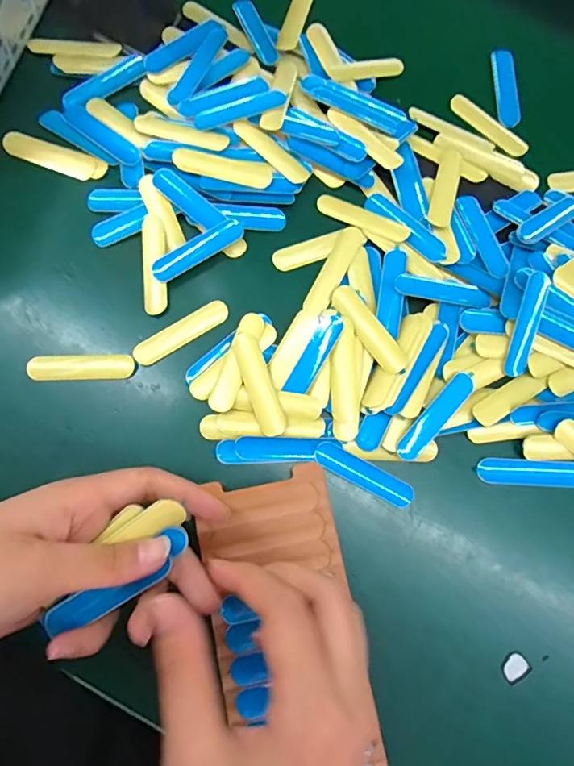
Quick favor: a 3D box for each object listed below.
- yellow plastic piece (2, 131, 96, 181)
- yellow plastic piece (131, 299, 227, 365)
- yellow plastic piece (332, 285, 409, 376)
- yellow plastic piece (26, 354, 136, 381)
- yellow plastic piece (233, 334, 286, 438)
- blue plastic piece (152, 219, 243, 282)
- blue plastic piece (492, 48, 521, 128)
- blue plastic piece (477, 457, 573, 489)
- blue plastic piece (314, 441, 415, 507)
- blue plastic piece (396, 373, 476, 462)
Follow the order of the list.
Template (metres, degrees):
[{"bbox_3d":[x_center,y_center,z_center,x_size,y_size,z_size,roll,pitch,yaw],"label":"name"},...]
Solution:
[{"bbox_3d":[-0.154,-0.150,0.316,0.061,0.009,0.016,20,80,3],"label":"yellow plastic piece"},{"bbox_3d":[-0.065,-0.031,0.295,0.062,0.004,0.016,-33,82,-7],"label":"yellow plastic piece"},{"bbox_3d":[0.050,-0.032,0.290,0.016,0.011,0.064,-31,82,-7],"label":"yellow plastic piece"},{"bbox_3d":[-0.124,-0.010,0.290,0.062,0.005,0.014,-2,79,-2],"label":"yellow plastic piece"},{"bbox_3d":[-0.017,0.001,0.288,0.016,0.004,0.063,-19,80,-4],"label":"yellow plastic piece"},{"bbox_3d":[-0.056,-0.083,0.300,0.061,0.006,0.015,-34,82,-7],"label":"blue plastic piece"},{"bbox_3d":[0.157,-0.213,0.346,0.016,0.006,0.060,-2,79,-2],"label":"blue plastic piece"},{"bbox_3d":[0.145,0.053,0.285,0.061,0.004,0.016,3,79,-1],"label":"blue plastic piece"},{"bbox_3d":[0.045,0.053,0.281,0.061,0.007,0.014,28,80,4],"label":"blue plastic piece"},{"bbox_3d":[0.086,0.020,0.282,0.015,0.011,0.061,43,81,6],"label":"blue plastic piece"}]

